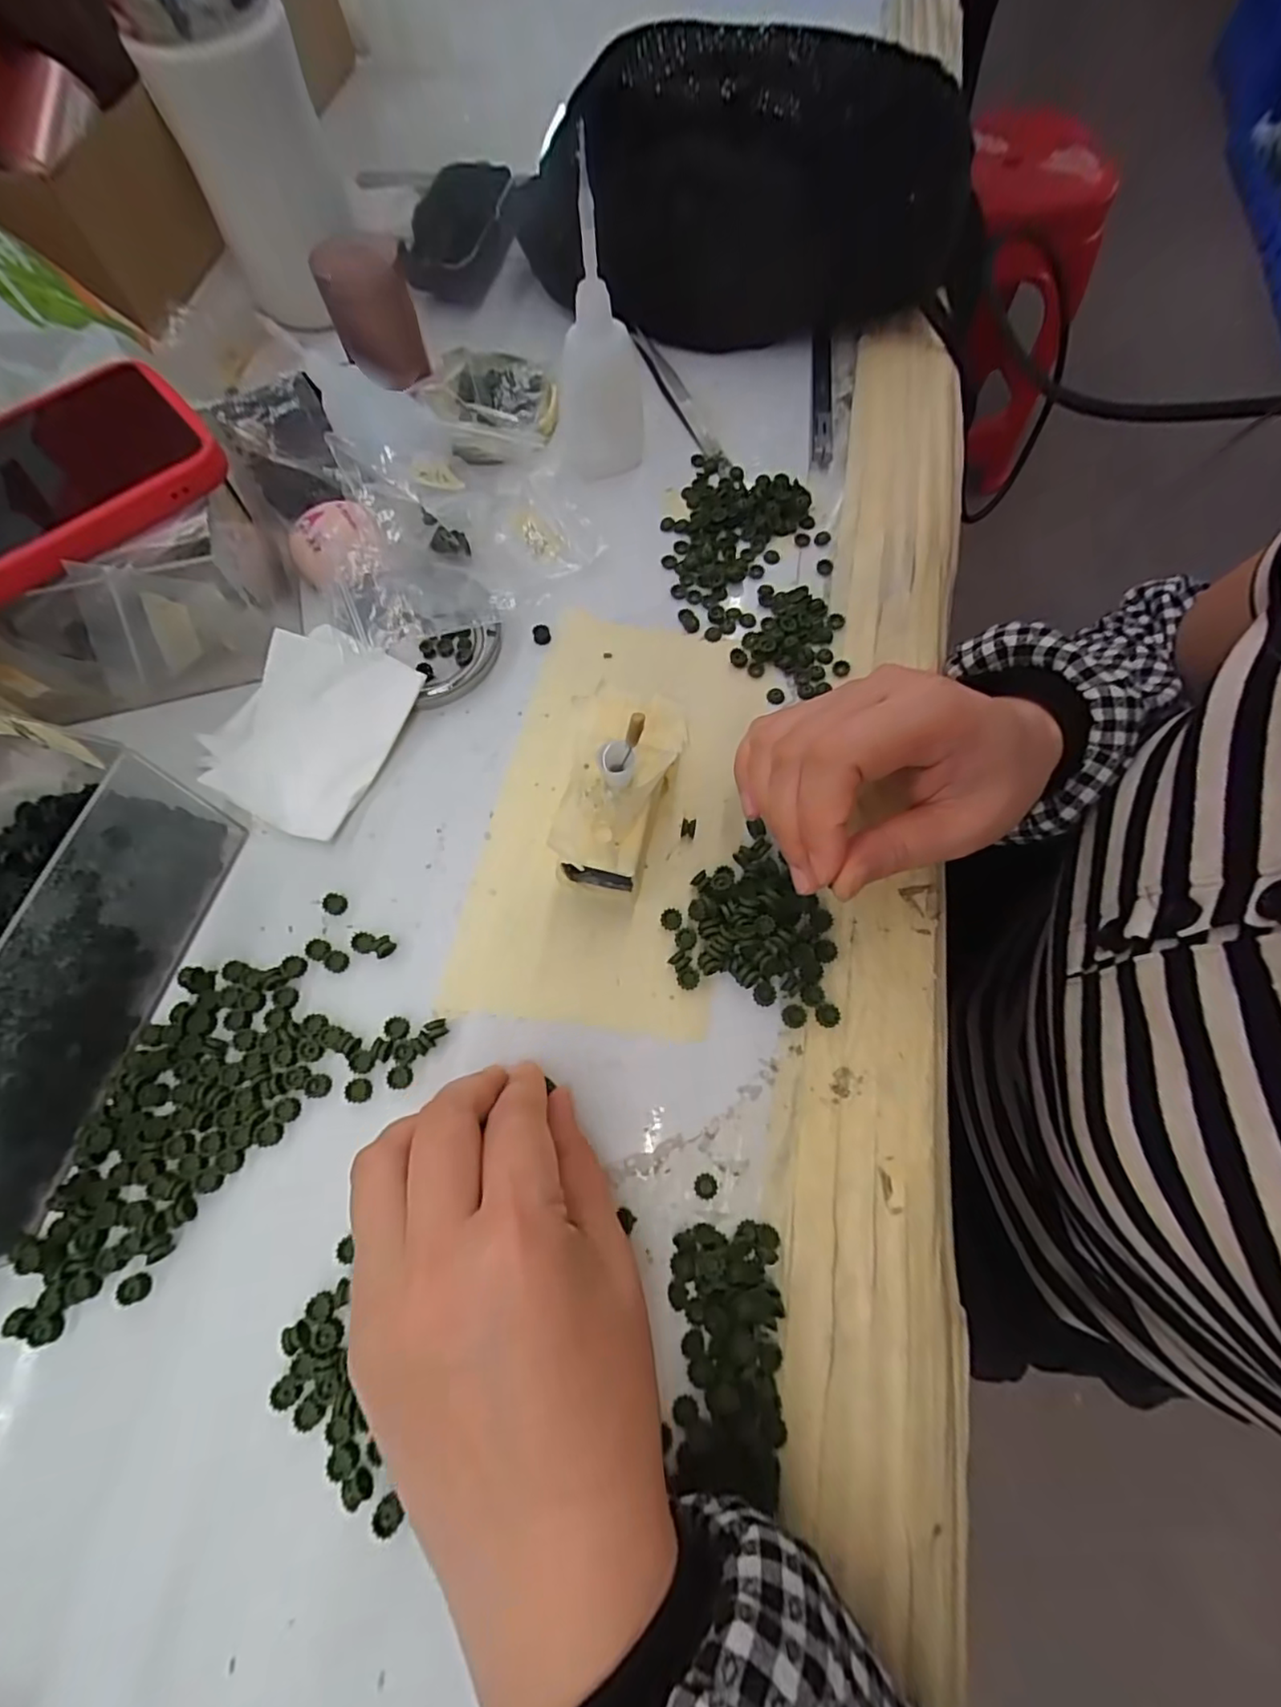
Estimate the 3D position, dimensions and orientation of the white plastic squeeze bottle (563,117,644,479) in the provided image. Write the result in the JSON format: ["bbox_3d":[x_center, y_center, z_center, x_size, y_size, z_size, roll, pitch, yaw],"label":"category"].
[{"bbox_3d":[-0.019,-0.245,0.298,0.041,0.106,0.034,1,70,0],"label":"white plastic squeeze bottle"}]

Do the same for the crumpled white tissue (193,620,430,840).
[{"bbox_3d":[-0.147,-0.057,0.275,0.068,0.026,0.088,29,72,10],"label":"crumpled white tissue"}]

